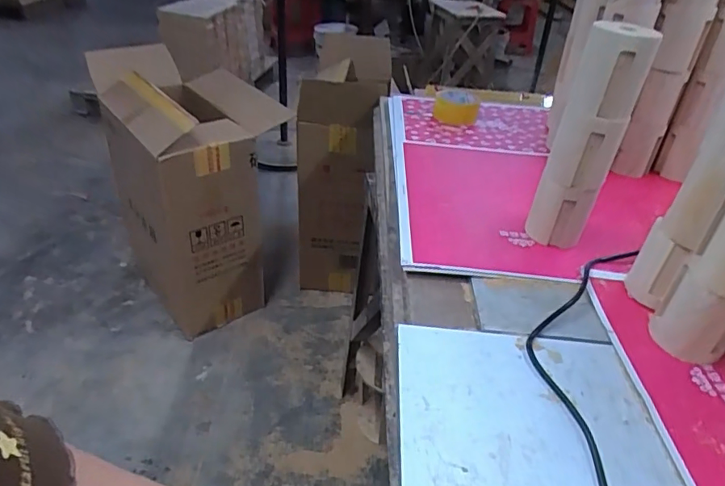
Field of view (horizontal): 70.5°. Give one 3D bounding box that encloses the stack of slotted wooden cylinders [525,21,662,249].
[{"bbox_3d":[0.297,-0.130,0.686,0.083,0.290,0.083,22,38,24],"label":"stack of slotted wooden cylinders"}]

